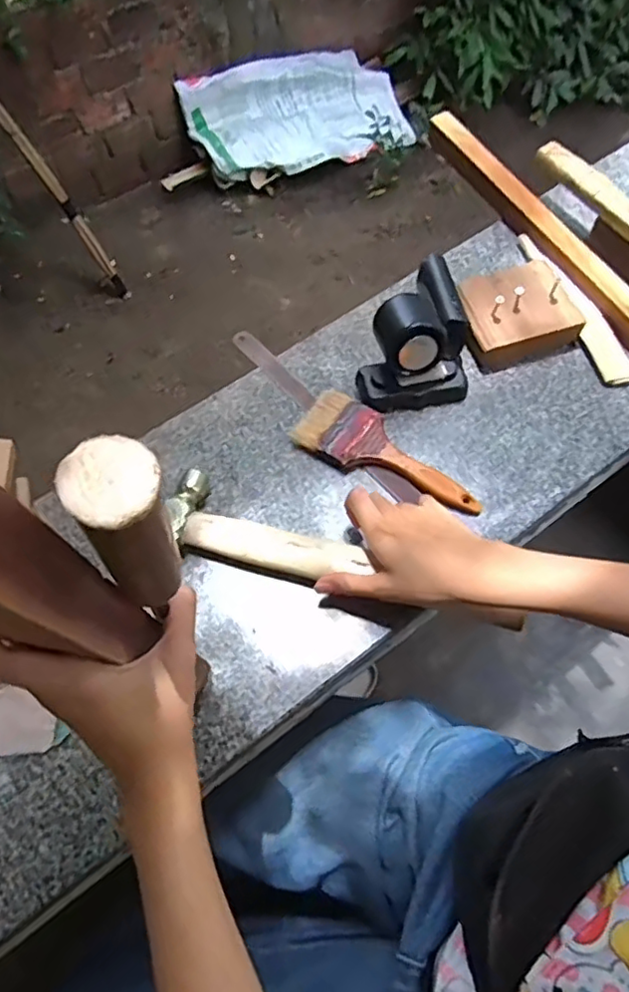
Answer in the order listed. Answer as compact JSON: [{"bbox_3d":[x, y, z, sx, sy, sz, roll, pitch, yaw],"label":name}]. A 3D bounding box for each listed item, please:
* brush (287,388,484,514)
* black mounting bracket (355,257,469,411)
[{"bbox_3d":[0.071,-0.037,0.581,0.184,0.016,0.071,33,68,16],"label":"brush"},{"bbox_3d":[0.094,-0.173,0.613,0.116,0.079,0.153,-9,63,-4],"label":"black mounting bracket"}]

